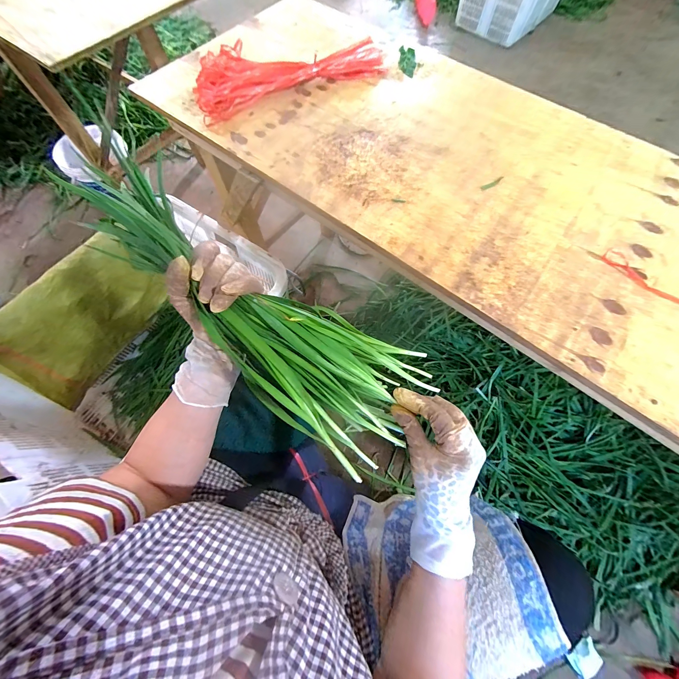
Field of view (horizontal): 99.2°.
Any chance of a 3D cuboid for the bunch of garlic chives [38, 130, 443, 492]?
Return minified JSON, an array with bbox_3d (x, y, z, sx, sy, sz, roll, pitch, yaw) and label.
[{"bbox_3d":[-0.092,-0.022,0.316,0.408,0.053,0.136,39,72,-7],"label":"bunch of garlic chives"}]

